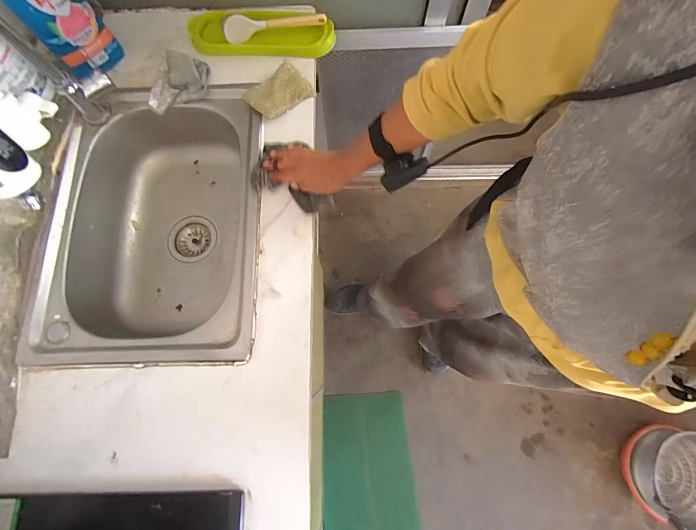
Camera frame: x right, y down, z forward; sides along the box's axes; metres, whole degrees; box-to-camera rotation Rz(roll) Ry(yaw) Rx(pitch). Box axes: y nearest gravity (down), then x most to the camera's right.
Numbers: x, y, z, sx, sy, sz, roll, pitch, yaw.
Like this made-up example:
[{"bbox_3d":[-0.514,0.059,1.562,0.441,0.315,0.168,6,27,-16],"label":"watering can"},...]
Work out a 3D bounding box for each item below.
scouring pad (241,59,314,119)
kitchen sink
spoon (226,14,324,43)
[{"bbox_3d":[-0.132,-0.331,0.645,0.113,0.023,0.077,-42,79,-9],"label":"scouring pad"},{"bbox_3d":[-0.353,-0.074,0.687,0.388,0.183,0.524,-1,76,0],"label":"kitchen sink"},{"bbox_3d":[-0.142,-0.473,0.670,0.196,0.040,0.031,-11,76,-2],"label":"spoon"}]

